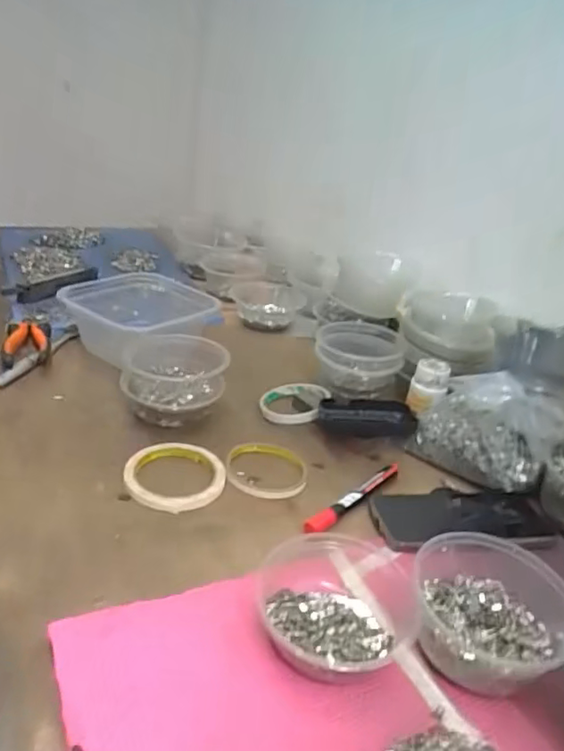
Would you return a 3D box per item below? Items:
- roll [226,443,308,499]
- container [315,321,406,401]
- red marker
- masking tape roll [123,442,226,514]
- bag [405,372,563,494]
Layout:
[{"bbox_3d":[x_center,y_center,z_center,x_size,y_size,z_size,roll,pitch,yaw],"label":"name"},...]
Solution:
[{"bbox_3d":[-0.016,0.094,0.617,0.083,0.009,0.088,5,27,-4],"label":"roll"},{"bbox_3d":[0.101,-0.018,0.786,0.115,0.069,0.120,10,27,7],"label":"container"},{"bbox_3d":[0.071,0.118,0.584,0.018,0.020,0.146,28,34,35],"label":"red marker"},{"bbox_3d":[-0.106,0.097,0.586,0.095,0.012,0.098,6,27,-3],"label":"masking tape roll"},{"bbox_3d":[0.218,0.053,0.632,0.145,0.115,0.070,27,33,34],"label":"bag"}]

